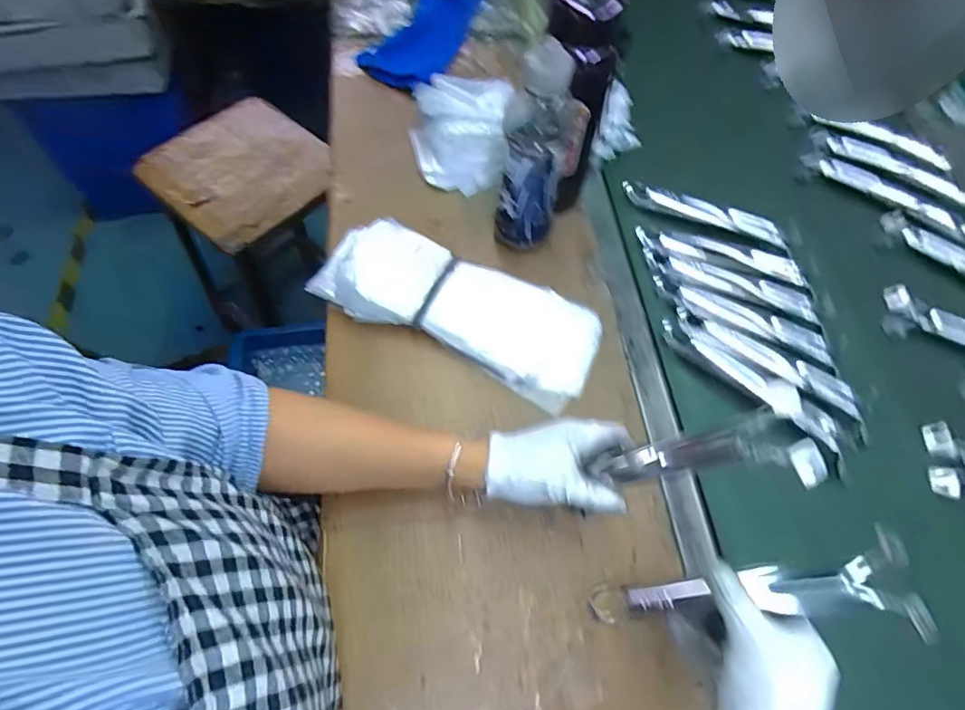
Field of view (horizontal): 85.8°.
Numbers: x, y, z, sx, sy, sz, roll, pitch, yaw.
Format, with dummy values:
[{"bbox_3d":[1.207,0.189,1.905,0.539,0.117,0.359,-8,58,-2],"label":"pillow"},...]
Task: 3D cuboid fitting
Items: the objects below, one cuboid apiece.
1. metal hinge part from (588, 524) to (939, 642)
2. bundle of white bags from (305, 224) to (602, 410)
[{"bbox_3d":[0.187,0.172,0.372,0.215,0.018,0.057,-12,60,15],"label":"metal hinge part"},{"bbox_3d":[-0.026,-0.055,0.552,0.299,0.050,0.111,24,61,8],"label":"bundle of white bags"}]

